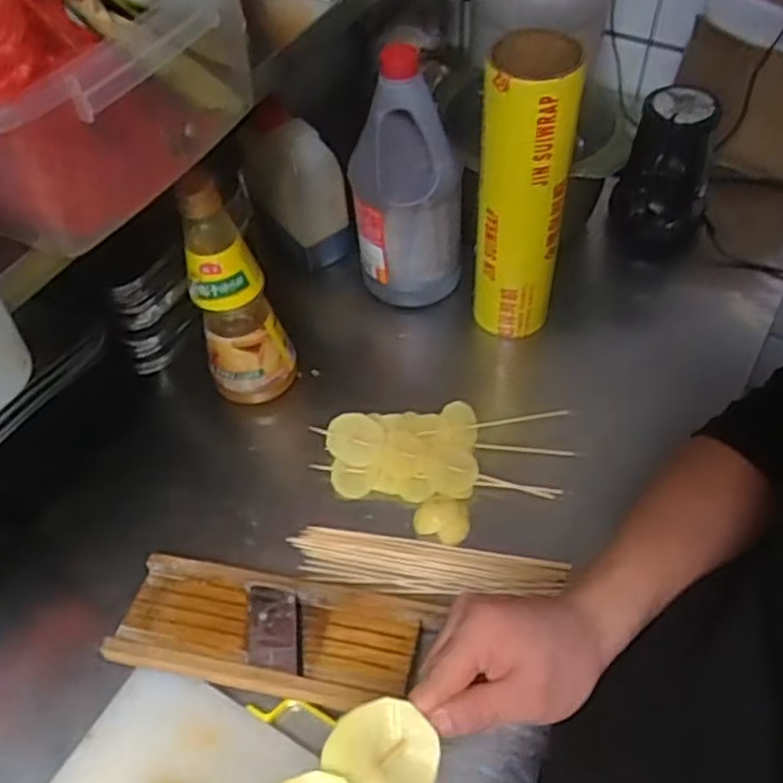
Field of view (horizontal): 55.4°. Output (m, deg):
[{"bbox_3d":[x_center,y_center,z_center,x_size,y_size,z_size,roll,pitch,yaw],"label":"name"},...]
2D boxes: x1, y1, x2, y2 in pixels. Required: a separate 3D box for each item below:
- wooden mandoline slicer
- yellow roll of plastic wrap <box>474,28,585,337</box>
[{"bbox_3d":[-0.104,0.210,0.650,0.261,0.025,0.108,6,42,9],"label":"wooden mandoline slicer"},{"bbox_3d":[0.131,-0.193,0.759,0.083,0.306,0.090,3,55,6],"label":"yellow roll of plastic wrap"}]

